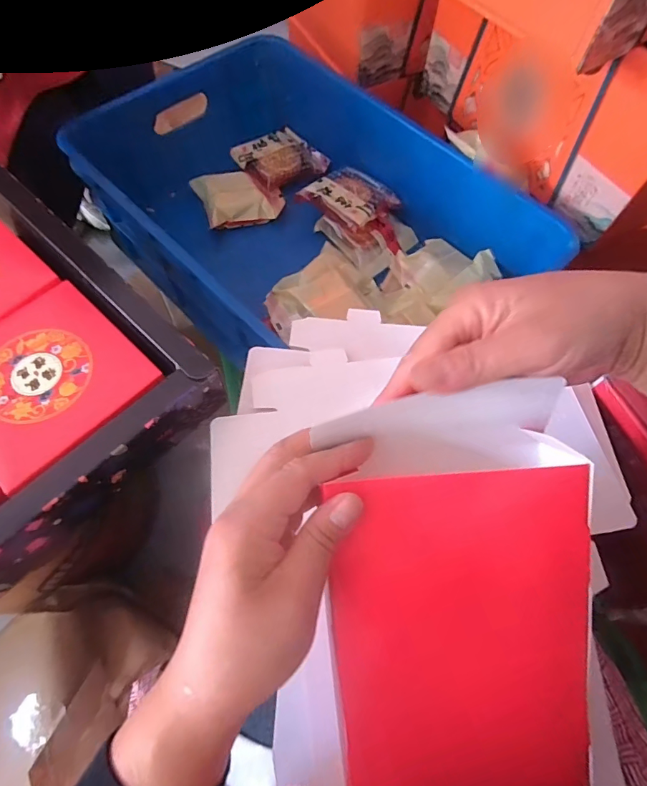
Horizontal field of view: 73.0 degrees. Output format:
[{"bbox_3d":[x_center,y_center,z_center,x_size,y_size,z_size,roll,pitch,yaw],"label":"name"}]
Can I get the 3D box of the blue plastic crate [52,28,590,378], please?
[{"bbox_3d":[-0.035,-0.206,0.570,0.343,0.185,0.508,-38,72,-18],"label":"blue plastic crate"}]

